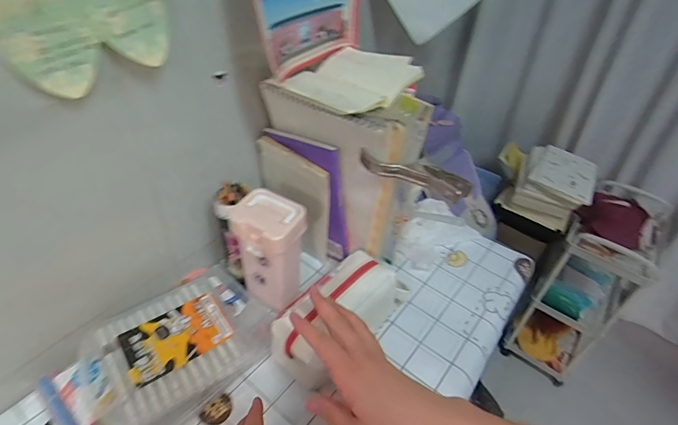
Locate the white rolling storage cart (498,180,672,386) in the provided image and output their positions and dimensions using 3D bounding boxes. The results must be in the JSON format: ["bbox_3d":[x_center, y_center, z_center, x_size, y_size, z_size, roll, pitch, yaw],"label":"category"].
[{"bbox_3d":[0.784,0.220,1.264,0.386,0.559,0.244,-29,52,-33],"label":"white rolling storage cart"}]

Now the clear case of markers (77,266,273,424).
[{"bbox_3d":[-0.196,0.167,0.504,0.216,0.053,0.153,-29,53,-35],"label":"clear case of markers"}]

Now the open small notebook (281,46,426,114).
[{"bbox_3d":[0.015,-0.174,0.505,0.125,0.031,0.156,30,47,25],"label":"open small notebook"}]

